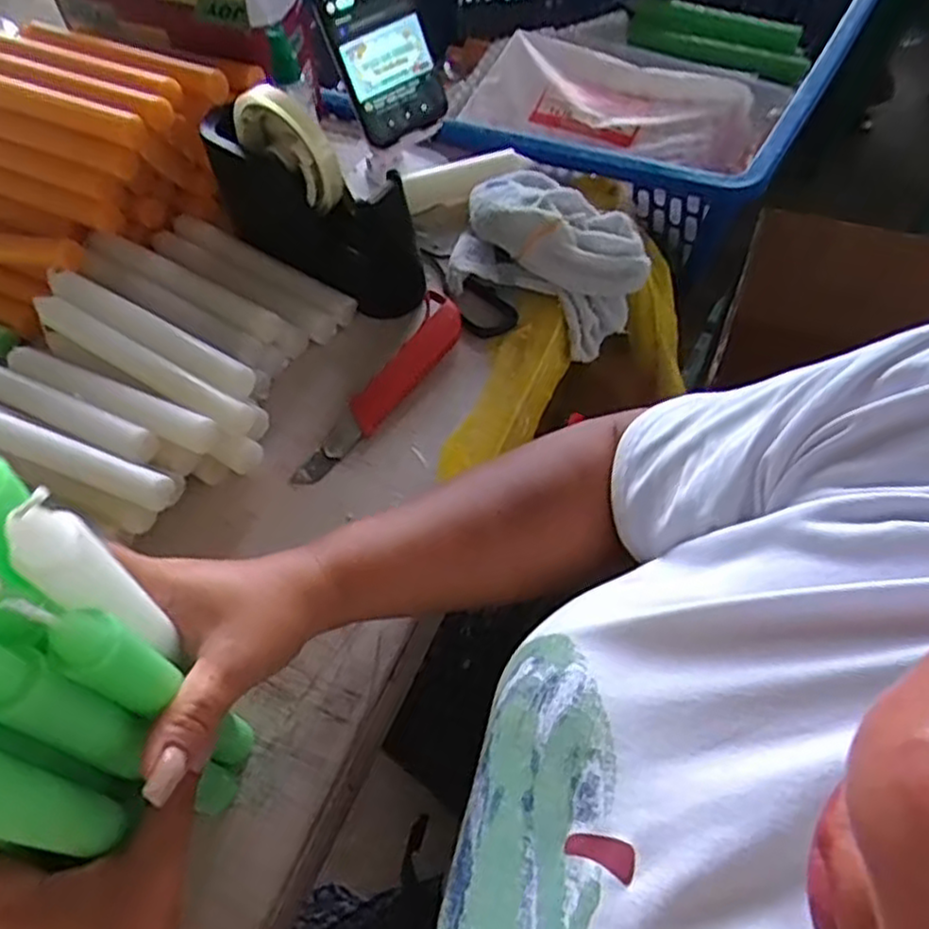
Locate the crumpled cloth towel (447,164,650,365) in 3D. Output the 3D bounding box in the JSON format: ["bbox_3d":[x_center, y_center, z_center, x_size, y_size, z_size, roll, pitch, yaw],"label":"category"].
[{"bbox_3d":[0.068,-0.169,0.576,0.151,0.084,0.128,21,62,17],"label":"crumpled cloth towel"}]

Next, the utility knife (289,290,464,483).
[{"bbox_3d":[-0.056,-0.054,0.518,0.034,0.016,0.172,25,63,19],"label":"utility knife"}]

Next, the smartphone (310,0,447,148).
[{"bbox_3d":[-0.069,-0.333,0.548,0.075,0.165,0.019,-30,34,-6],"label":"smartphone"}]

